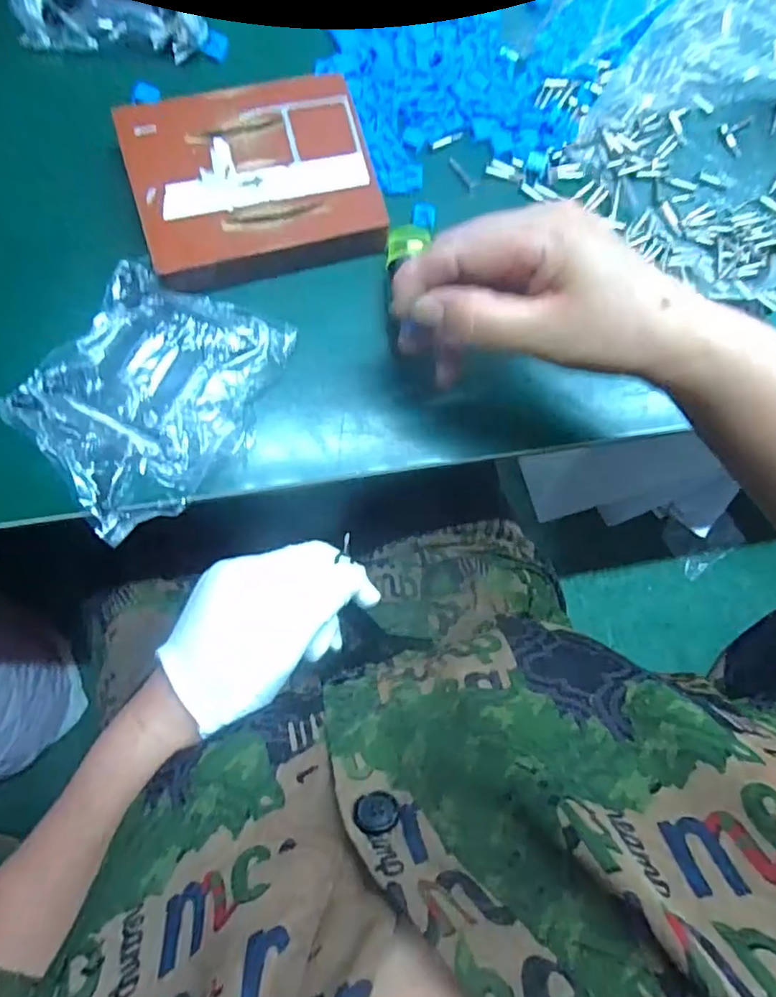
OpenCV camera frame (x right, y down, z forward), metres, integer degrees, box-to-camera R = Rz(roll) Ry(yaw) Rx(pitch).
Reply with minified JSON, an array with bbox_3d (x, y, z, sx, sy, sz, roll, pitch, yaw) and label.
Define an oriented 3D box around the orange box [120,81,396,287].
[{"bbox_3d":[-0.078,-0.189,0.342,0.137,0.025,0.107,-15,88,-7],"label":"orange box"}]

